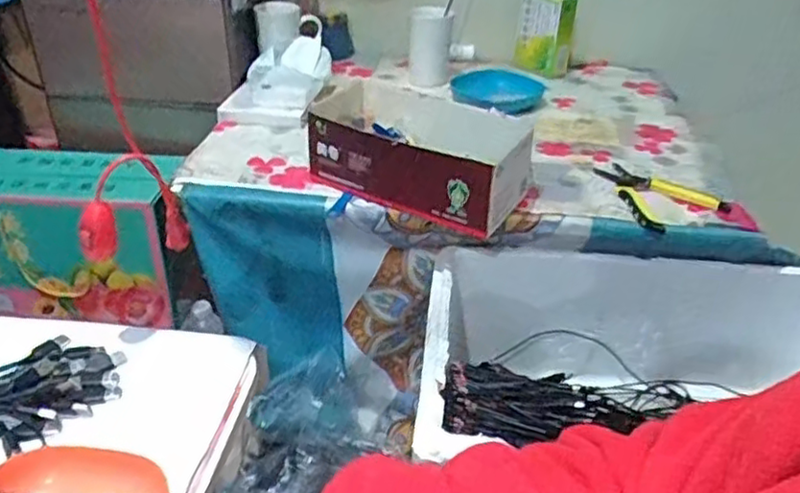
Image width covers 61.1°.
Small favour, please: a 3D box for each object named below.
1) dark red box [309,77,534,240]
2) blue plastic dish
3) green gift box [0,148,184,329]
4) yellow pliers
[{"bbox_3d":[0.020,-0.116,0.837,0.253,0.101,0.153,17,36,22],"label":"dark red box"},{"bbox_3d":[0.161,-0.261,1.125,0.148,0.040,0.144,2,33,-1],"label":"blue plastic dish"},{"bbox_3d":[-0.508,-0.007,1.063,0.321,0.230,0.130,4,33,3],"label":"green gift box"},{"bbox_3d":[0.328,-0.066,0.864,0.122,0.025,0.138,-5,33,-10],"label":"yellow pliers"}]

